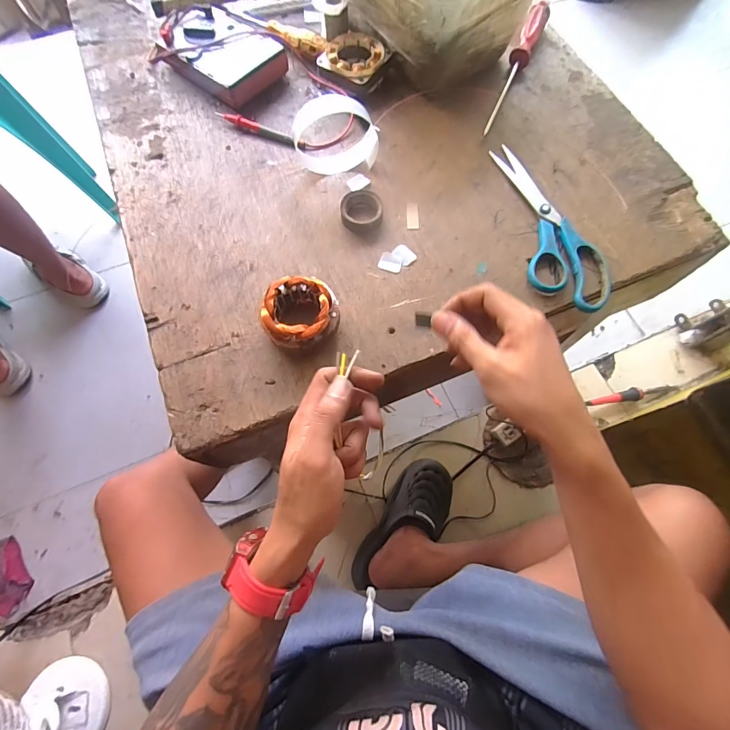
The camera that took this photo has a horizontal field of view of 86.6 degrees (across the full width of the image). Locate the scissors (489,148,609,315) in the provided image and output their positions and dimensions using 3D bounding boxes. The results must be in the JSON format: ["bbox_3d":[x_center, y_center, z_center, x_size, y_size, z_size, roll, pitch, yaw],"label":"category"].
[{"bbox_3d":[0.195,-0.159,0.432,0.078,0.014,0.230,-14,70,-6],"label":"scissors"}]

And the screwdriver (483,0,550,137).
[{"bbox_3d":[0.198,-0.393,0.508,0.025,0.030,0.231,24,71,8],"label":"screwdriver"}]

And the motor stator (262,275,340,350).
[{"bbox_3d":[-0.062,-0.046,0.378,0.073,0.042,0.070,9,70,3],"label":"motor stator"}]

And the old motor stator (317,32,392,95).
[{"bbox_3d":[-0.013,-0.390,0.504,0.078,0.032,0.078,0,75,-1],"label":"old motor stator"}]

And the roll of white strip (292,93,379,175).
[{"bbox_3d":[-0.033,-0.259,0.439,0.097,0.067,0.043,2,70,0],"label":"roll of white strip"}]

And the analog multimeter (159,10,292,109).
[{"bbox_3d":[-0.189,-0.404,0.503,0.160,0.038,0.112,41,75,13],"label":"analog multimeter"}]

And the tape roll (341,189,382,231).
[{"bbox_3d":[-0.003,-0.172,0.430,0.045,0.015,0.043,0,70,0],"label":"tape roll"}]

